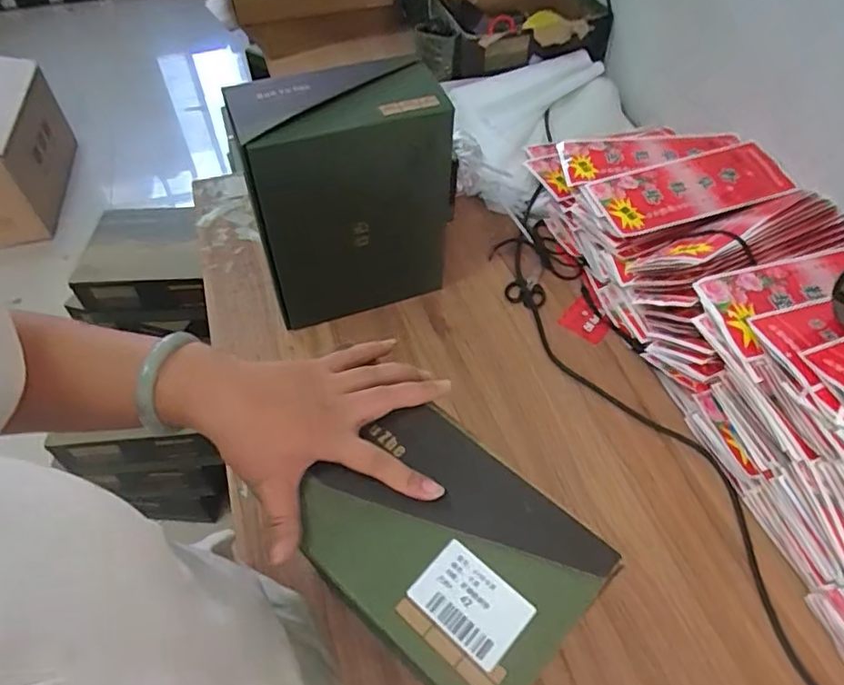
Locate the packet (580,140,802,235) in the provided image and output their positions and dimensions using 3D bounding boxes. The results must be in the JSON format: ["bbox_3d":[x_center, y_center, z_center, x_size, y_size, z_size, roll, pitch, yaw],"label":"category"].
[{"bbox_3d":[0.412,-0.234,0.914,0.288,0.027,0.129,-14,51,-8],"label":"packet"}]

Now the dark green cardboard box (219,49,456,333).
[{"bbox_3d":[-0.096,-0.186,0.838,0.251,0.341,0.114,-11,52,-8],"label":"dark green cardboard box"}]

